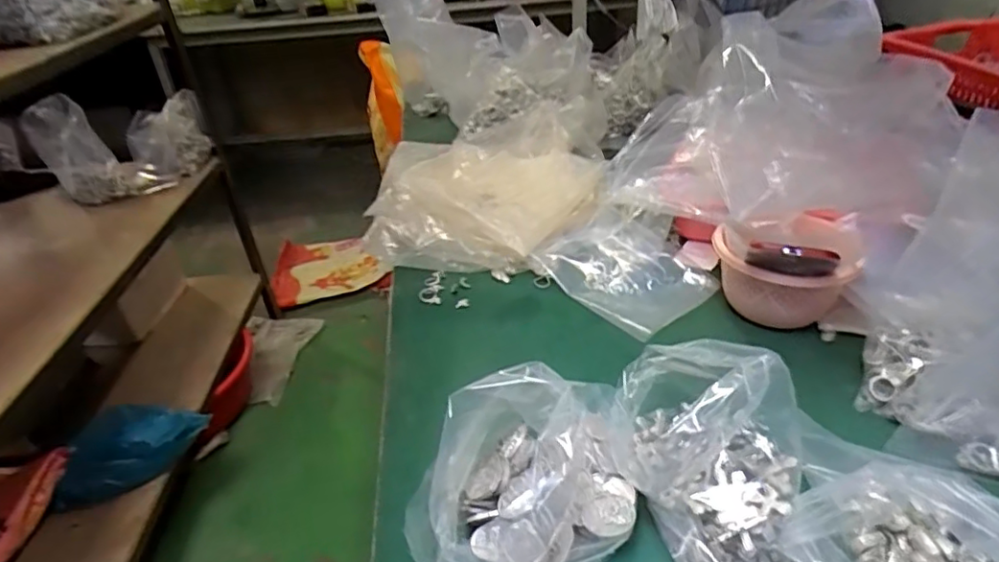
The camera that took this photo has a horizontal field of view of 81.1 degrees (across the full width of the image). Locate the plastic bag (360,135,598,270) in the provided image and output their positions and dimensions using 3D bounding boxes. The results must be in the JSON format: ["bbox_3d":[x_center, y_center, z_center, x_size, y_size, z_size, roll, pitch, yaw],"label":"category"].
[{"bbox_3d":[-0.024,-0.152,0.953,0.346,0.079,0.442,-6,34,-2],"label":"plastic bag"}]

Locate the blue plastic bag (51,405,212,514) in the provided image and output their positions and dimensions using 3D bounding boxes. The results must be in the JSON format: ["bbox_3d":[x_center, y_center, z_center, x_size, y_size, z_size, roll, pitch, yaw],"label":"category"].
[{"bbox_3d":[-0.737,0.328,1.184,0.272,0.086,0.167,-17,36,-18],"label":"blue plastic bag"}]

